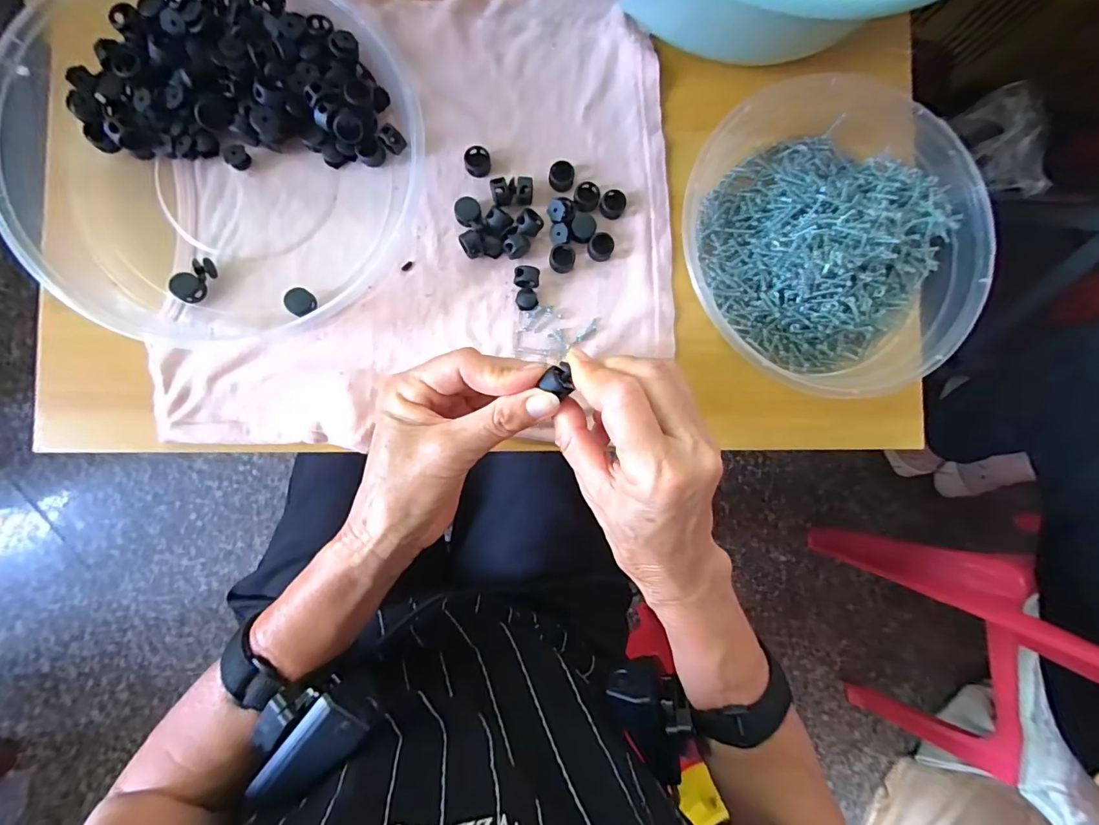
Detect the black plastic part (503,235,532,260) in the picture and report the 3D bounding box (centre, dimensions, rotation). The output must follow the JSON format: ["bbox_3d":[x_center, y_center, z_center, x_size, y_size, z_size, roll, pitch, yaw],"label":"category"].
[{"bbox_3d":[-0.021,-0.110,0.306,0.017,0.011,0.011,-28,91,-6],"label":"black plastic part"}]

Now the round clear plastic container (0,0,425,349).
[{"bbox_3d":[-0.205,-0.164,0.284,0.234,0.037,0.241,0,88,-6],"label":"round clear plastic container"}]

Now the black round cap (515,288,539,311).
[{"bbox_3d":[-0.015,-0.076,0.310,0.014,0.005,0.014,0,88,-6],"label":"black round cap"}]

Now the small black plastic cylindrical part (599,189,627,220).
[{"bbox_3d":[0.043,-0.142,0.317,0.017,0.010,0.016,0,88,-6],"label":"small black plastic cylindrical part"}]

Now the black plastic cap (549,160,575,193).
[{"bbox_3d":[0.008,-0.159,0.312,0.017,0.009,0.019,7,87,-5],"label":"black plastic cap"}]

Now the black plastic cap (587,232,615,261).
[{"bbox_3d":[0.035,-0.112,0.313,0.017,0.009,0.016,0,88,-6],"label":"black plastic cap"}]

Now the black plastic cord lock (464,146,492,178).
[{"bbox_3d":[-0.048,-0.168,0.309,0.017,0.007,0.018,0,88,-6],"label":"black plastic cord lock"}]

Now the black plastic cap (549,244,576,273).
[{"bbox_3d":[0.009,-0.104,0.311,0.017,0.006,0.018,14,87,-5],"label":"black plastic cap"}]

